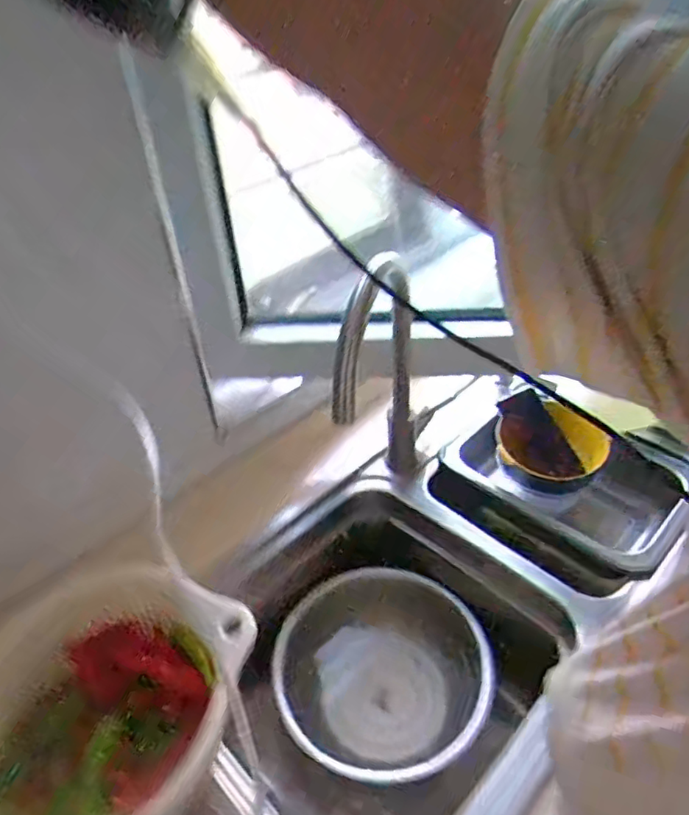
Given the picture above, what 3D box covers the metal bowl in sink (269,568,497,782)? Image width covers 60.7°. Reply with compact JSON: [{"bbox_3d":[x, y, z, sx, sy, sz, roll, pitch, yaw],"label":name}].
[{"bbox_3d":[0.044,0.345,0.771,0.259,0.108,0.238,-3,40,2],"label":"metal bowl in sink"}]

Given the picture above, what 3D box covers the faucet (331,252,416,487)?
[{"bbox_3d":[0.046,0.000,0.702,0.042,0.351,0.241,10,42,17],"label":"faucet"}]

